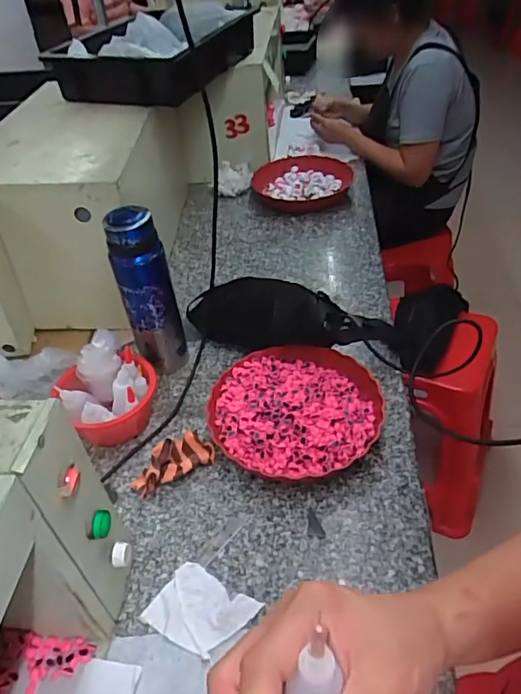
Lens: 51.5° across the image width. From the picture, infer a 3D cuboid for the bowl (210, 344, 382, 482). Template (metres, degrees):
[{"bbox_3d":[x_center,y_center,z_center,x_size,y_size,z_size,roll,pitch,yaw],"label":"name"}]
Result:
[{"bbox_3d":[0.051,0.091,0.783,0.243,0.054,0.216,-1,42,5],"label":"bowl"}]

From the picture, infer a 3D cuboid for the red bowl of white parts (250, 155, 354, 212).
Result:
[{"bbox_3d":[0.103,-0.398,1.325,0.241,0.056,0.229,-3,42,3],"label":"red bowl of white parts"}]

